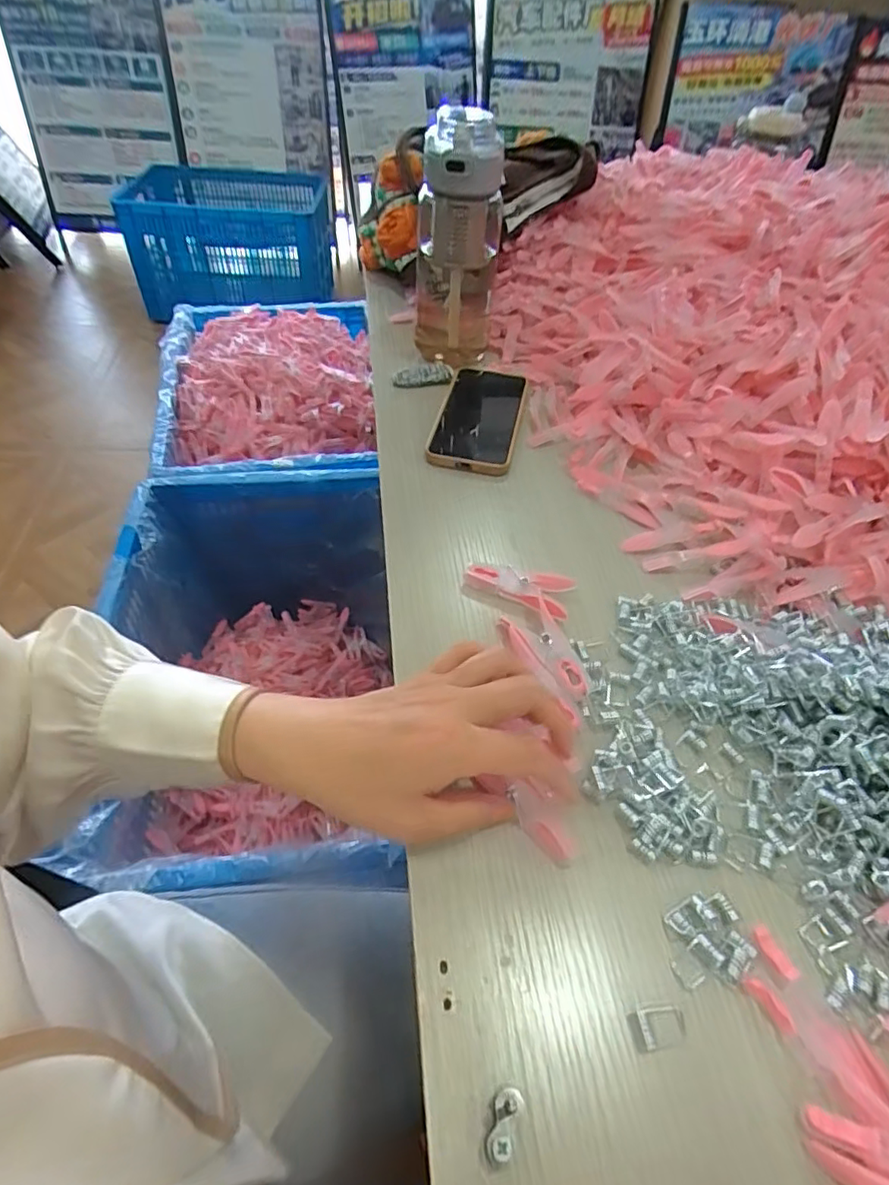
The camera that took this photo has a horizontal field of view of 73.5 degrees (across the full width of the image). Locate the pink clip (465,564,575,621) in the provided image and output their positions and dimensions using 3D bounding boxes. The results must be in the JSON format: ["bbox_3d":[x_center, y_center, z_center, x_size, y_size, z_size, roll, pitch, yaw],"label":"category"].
[{"bbox_3d":[0.054,-0.007,0.427,0.075,0.015,0.031,15,50,9],"label":"pink clip"}]

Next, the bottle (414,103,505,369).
[{"bbox_3d":[0.012,-0.336,0.579,0.078,0.204,0.070,3,49,-1],"label":"bottle"}]

